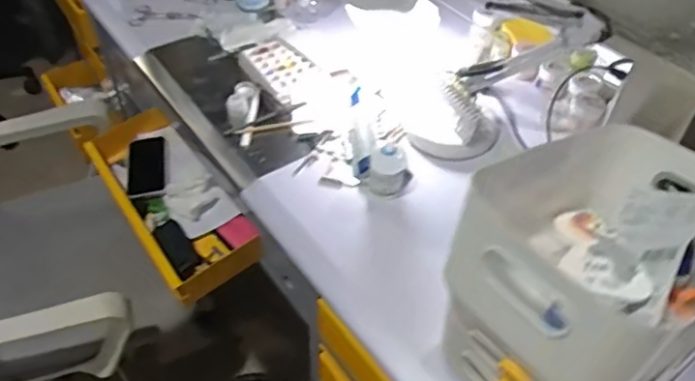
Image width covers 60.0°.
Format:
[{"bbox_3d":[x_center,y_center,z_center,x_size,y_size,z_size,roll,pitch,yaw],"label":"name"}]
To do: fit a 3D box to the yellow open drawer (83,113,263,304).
[{"bbox_3d":[-0.332,0.012,1.120,0.197,0.082,0.469,-27,53,-24],"label":"yellow open drawer"}]

